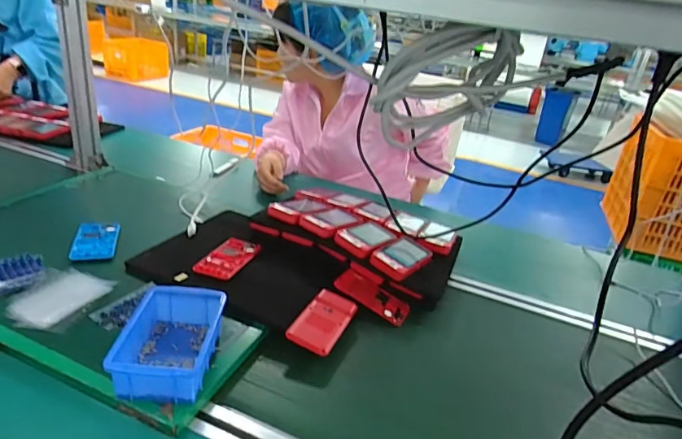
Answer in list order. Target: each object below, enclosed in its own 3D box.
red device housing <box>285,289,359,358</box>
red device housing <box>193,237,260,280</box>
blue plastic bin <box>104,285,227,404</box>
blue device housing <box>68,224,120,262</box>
[{"bbox_3d":[-0.024,0.140,0.650,0.062,0.013,0.121,16,27,18],"label":"red device housing"},{"bbox_3d":[-0.181,0.061,0.749,0.065,0.007,0.119,12,26,10],"label":"red device housing"},{"bbox_3d":[-0.198,0.144,0.549,0.095,0.052,0.149,6,26,-3],"label":"blue plastic bin"},{"bbox_3d":[-0.405,0.035,0.768,0.064,0.012,0.109,-2,27,-19],"label":"blue device housing"}]

